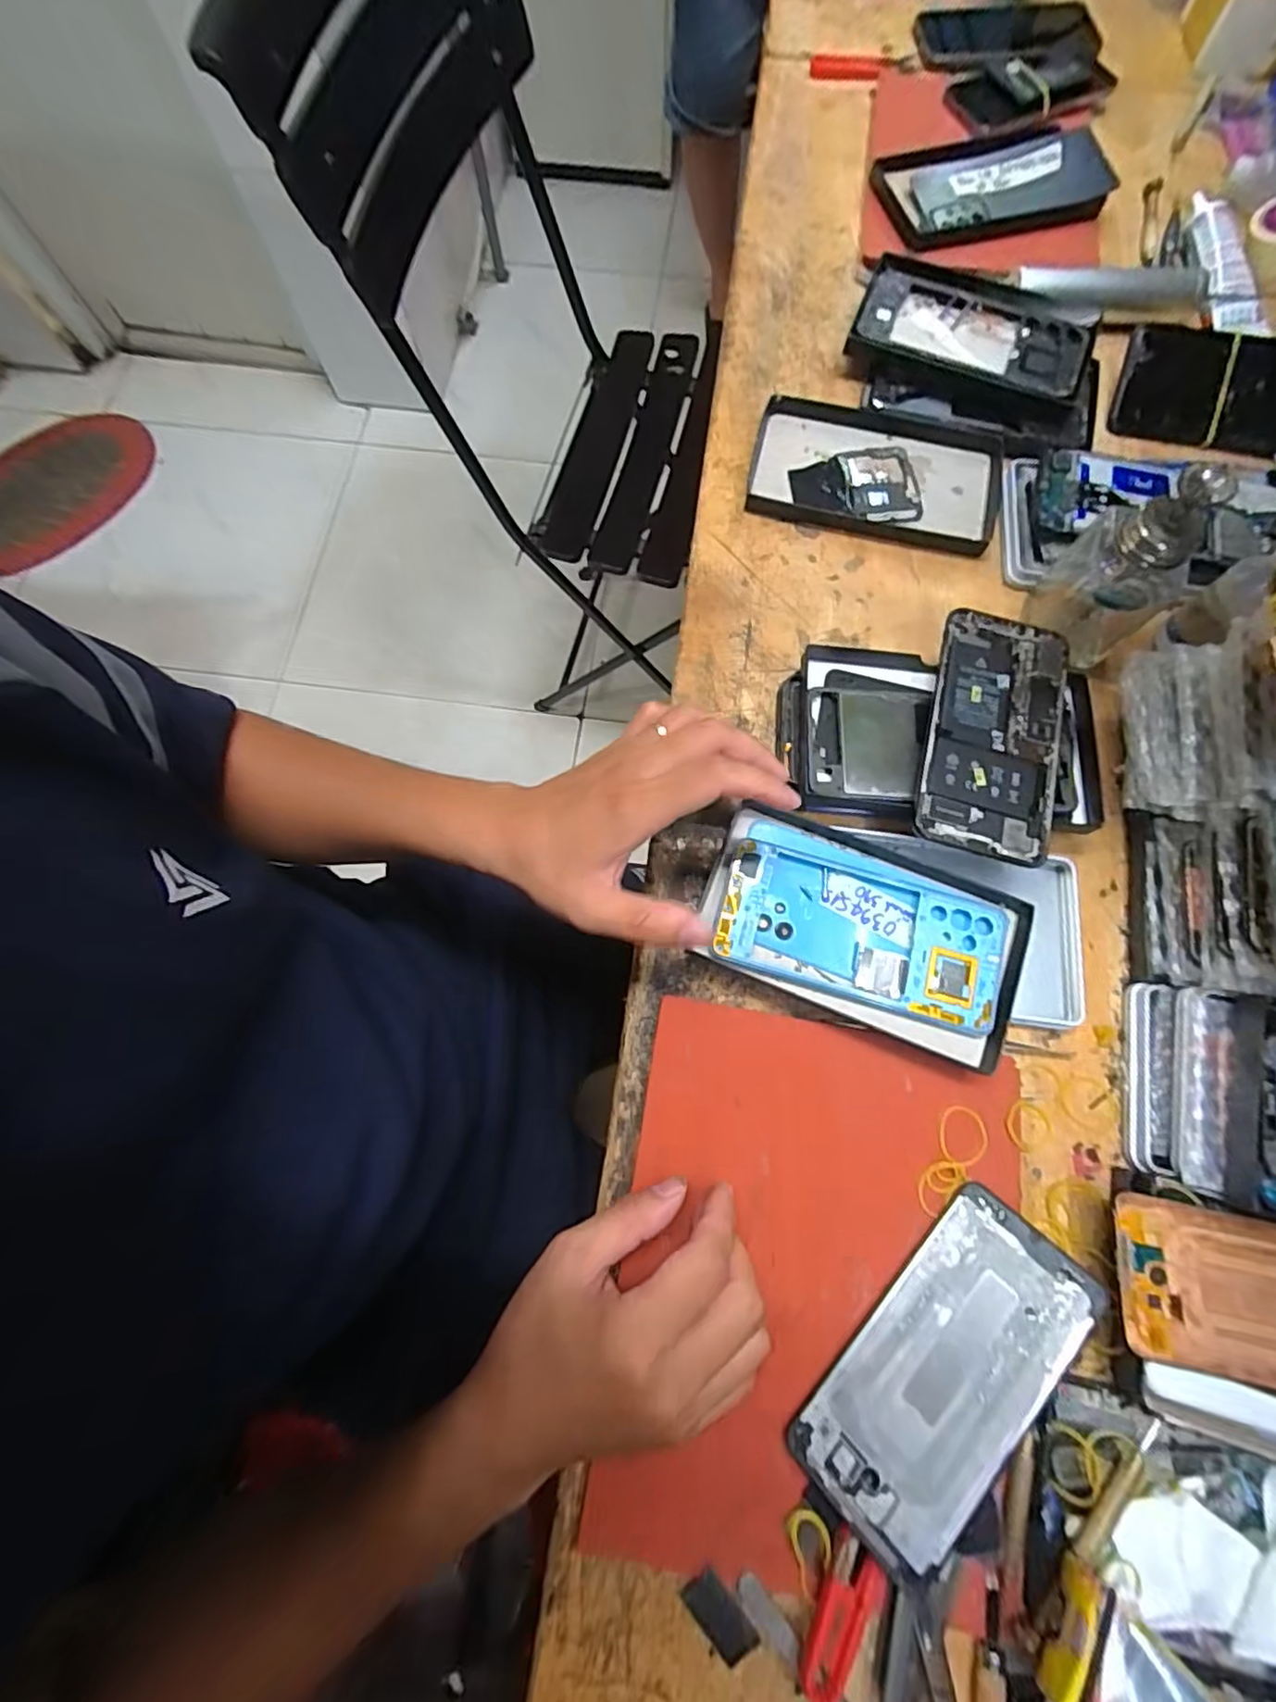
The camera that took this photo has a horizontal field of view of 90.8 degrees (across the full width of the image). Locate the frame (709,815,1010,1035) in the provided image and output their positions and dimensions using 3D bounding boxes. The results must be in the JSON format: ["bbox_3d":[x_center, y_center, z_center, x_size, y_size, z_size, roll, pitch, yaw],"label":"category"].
[{"bbox_3d":[0.126,0.042,0.355,0.156,0.009,0.082,18,75,6],"label":"frame"}]

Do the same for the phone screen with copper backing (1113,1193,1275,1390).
[{"bbox_3d":[0.305,0.213,0.291,0.150,0.009,0.067,11,75,4],"label":"phone screen with copper backing"}]

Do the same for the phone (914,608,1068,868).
[{"bbox_3d":[0.213,-0.070,0.375,0.077,0.006,0.154,16,76,3],"label":"phone"}]

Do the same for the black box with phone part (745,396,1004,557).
[{"bbox_3d":[0.177,-0.280,0.470,0.179,0.017,0.106,12,75,4],"label":"black box with phone part"}]

